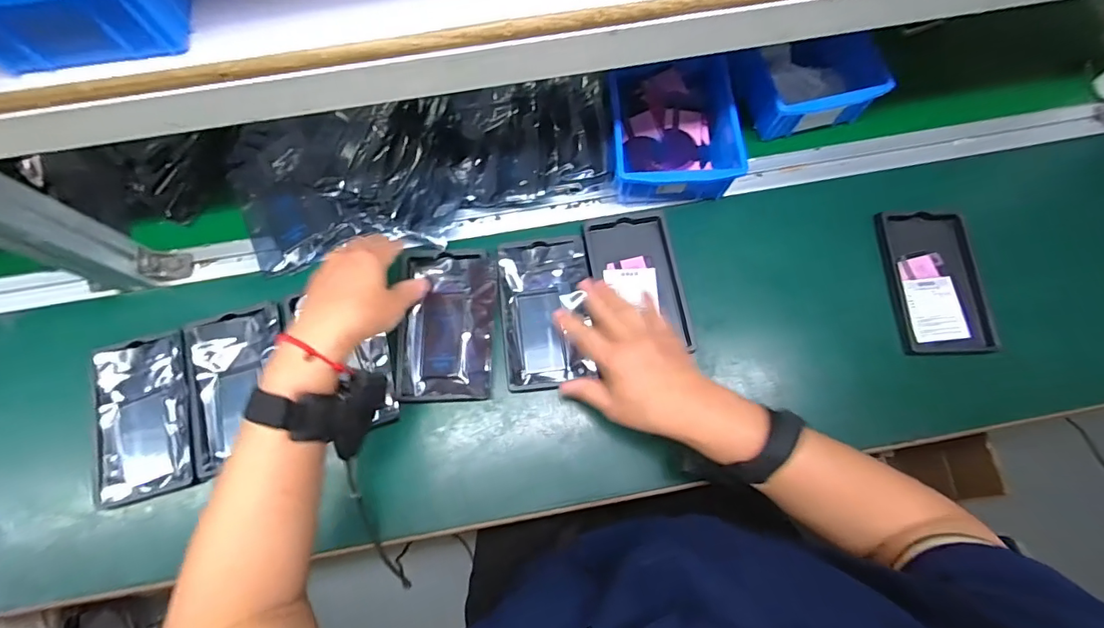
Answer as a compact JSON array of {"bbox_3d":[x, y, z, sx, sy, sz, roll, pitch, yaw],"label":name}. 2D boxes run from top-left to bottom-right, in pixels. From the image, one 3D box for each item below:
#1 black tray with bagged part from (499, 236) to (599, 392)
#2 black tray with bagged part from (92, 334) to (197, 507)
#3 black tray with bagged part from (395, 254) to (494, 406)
[{"bbox_3d":[-0.004,-0.003,0.501,0.091,0.018,0.151,-5,73,-1],"label":"black tray with bagged part"},{"bbox_3d":[-0.407,0.101,0.479,0.093,0.012,0.158,-15,73,-4],"label":"black tray with bagged part"},{"bbox_3d":[-0.107,0.010,0.500,0.095,0.015,0.154,-3,73,0],"label":"black tray with bagged part"}]

